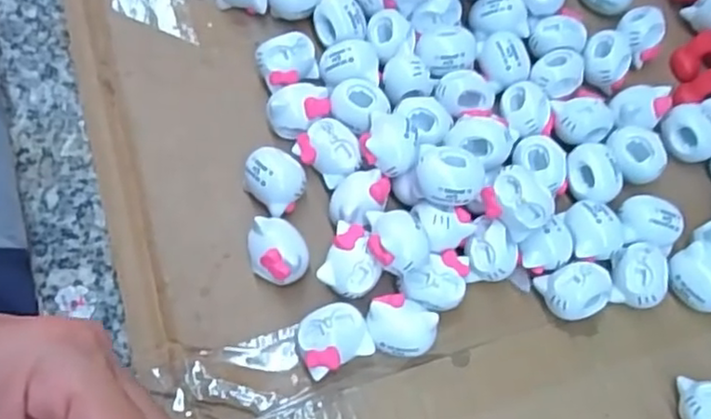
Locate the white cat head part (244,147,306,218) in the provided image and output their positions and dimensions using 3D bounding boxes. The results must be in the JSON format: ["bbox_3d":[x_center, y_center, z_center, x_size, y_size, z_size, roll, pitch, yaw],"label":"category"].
[{"bbox_3d":[-0.032,-0.011,0.268,0.023,0.019,0.022,2,67,-5],"label":"white cat head part"}]

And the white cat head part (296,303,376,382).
[{"bbox_3d":[-0.008,0.047,0.247,0.025,0.016,0.022,-23,71,-14],"label":"white cat head part"}]

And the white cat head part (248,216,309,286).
[{"bbox_3d":[-0.030,0.016,0.257,0.022,0.020,0.023,2,67,-5],"label":"white cat head part"}]

